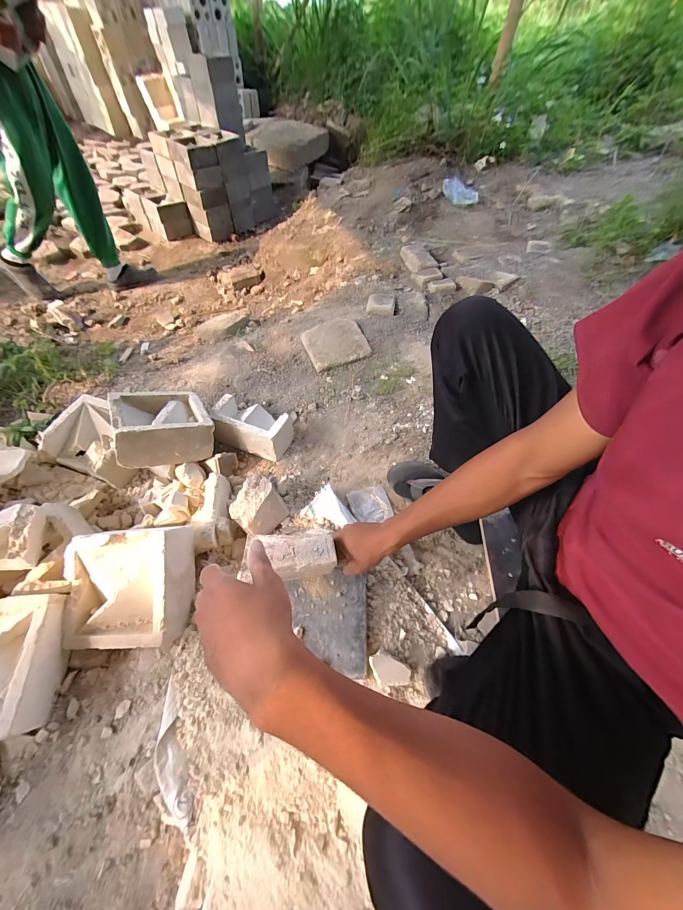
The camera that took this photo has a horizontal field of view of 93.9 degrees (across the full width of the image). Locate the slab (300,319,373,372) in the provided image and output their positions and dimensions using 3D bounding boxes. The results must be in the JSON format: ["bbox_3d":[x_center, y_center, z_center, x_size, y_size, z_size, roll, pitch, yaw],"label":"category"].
[{"bbox_3d":[-0.022,-0.384,1.086,0.200,0.046,0.191,-19,56,-12],"label":"slab"}]

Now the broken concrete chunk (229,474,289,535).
[{"bbox_3d":[-0.191,0.125,0.737,0.108,0.095,0.109,36,61,22],"label":"broken concrete chunk"}]

